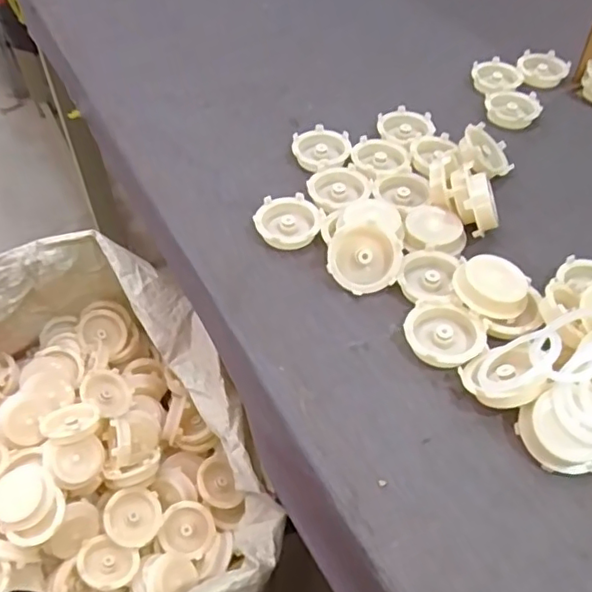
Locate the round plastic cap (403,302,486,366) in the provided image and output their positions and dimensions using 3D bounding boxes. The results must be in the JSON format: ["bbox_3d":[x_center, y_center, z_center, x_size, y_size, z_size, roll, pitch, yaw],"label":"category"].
[{"bbox_3d":[0.111,0.030,0.442,0.056,0.019,0.057,0,50,0],"label":"round plastic cap"}]

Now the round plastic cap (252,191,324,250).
[{"bbox_3d":[-0.006,-0.064,0.524,0.059,0.020,0.054,0,50,0],"label":"round plastic cap"}]

